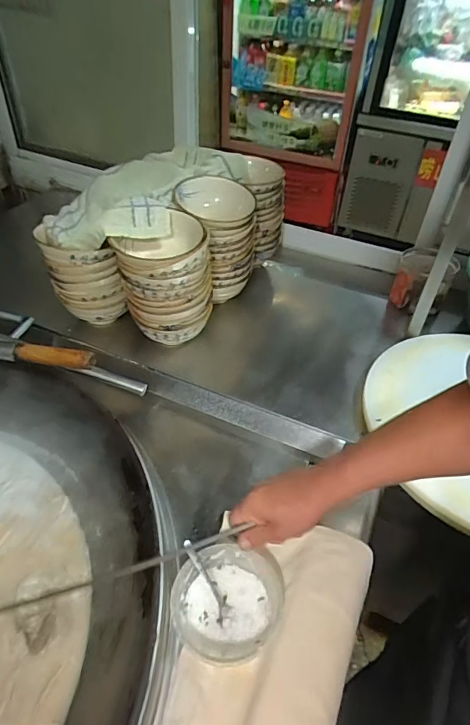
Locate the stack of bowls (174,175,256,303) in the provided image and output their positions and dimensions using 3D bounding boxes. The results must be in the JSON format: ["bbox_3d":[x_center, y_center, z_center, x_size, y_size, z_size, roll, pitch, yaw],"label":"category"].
[{"bbox_3d":[-0.032,-0.273,0.993,0.168,0.218,0.156,-18,47,-21],"label":"stack of bowls"}]

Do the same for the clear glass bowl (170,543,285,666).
[{"bbox_3d":[-0.010,0.324,0.601,0.138,0.052,0.144,2,43,-2],"label":"clear glass bowl"}]

